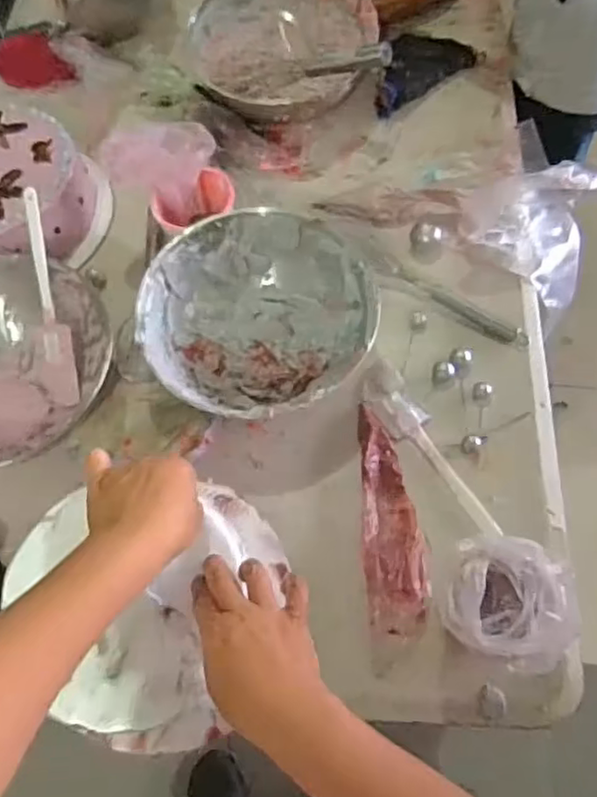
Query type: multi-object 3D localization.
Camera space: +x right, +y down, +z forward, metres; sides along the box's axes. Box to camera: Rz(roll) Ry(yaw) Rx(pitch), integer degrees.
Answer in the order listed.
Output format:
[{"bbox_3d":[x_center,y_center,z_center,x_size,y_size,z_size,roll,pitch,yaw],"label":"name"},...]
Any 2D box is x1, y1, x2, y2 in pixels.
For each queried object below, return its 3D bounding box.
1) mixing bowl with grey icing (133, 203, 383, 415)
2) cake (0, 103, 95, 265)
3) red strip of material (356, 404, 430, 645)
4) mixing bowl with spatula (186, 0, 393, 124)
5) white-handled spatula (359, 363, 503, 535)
[{"bbox_3d":[-0.047,-0.086,0.687,0.227,0.089,0.212,-1,65,3],"label":"mixing bowl with grey icing"},{"bbox_3d":[-0.362,-0.258,0.774,0.195,0.084,0.208,3,65,5],"label":"cake"},{"bbox_3d":[0.092,0.114,0.622,0.058,0.027,0.221,-1,65,2],"label":"red strip of material"},{"bbox_3d":[-0.018,-0.443,0.837,0.230,0.090,0.221,-1,65,3],"label":"mixing bowl with spatula"},{"bbox_3d":[0.133,0.050,0.654,0.048,0.014,0.210,-30,67,-11],"label":"white-handled spatula"}]

